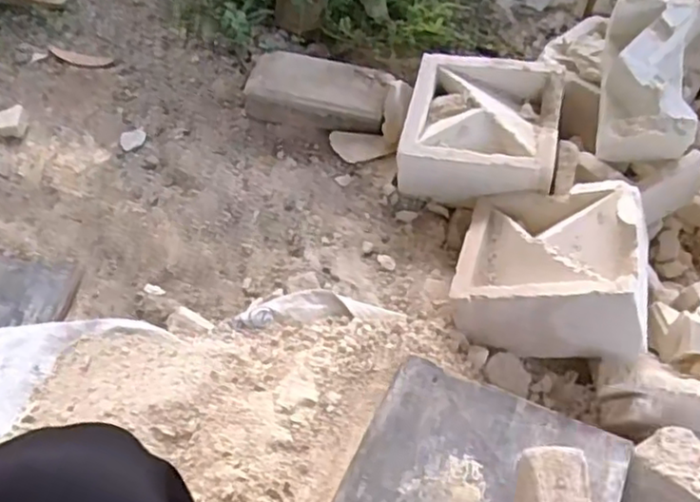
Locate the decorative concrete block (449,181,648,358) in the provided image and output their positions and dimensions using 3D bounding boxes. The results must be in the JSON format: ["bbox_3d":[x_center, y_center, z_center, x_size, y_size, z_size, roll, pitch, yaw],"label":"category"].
[{"bbox_3d":[0.243,0.023,0.817,0.202,0.097,0.207,-4,38,28],"label":"decorative concrete block"}]

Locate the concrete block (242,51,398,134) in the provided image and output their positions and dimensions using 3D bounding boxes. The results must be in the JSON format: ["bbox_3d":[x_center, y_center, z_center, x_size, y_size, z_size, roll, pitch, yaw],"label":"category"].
[{"bbox_3d":[-0.047,-0.233,1.031,0.213,0.062,0.109,13,55,5],"label":"concrete block"}]

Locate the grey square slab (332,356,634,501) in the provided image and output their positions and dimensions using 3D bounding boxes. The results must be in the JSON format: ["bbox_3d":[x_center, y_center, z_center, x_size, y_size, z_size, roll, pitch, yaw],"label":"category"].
[{"bbox_3d":[0.119,0.235,0.643,0.241,0.029,0.243,23,57,12],"label":"grey square slab"}]

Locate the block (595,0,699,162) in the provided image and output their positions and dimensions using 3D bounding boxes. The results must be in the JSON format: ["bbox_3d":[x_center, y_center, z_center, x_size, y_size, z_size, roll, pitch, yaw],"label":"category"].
[{"bbox_3d":[0.391,-0.223,0.887,0.102,0.109,0.220,6,82,1],"label":"block"}]

